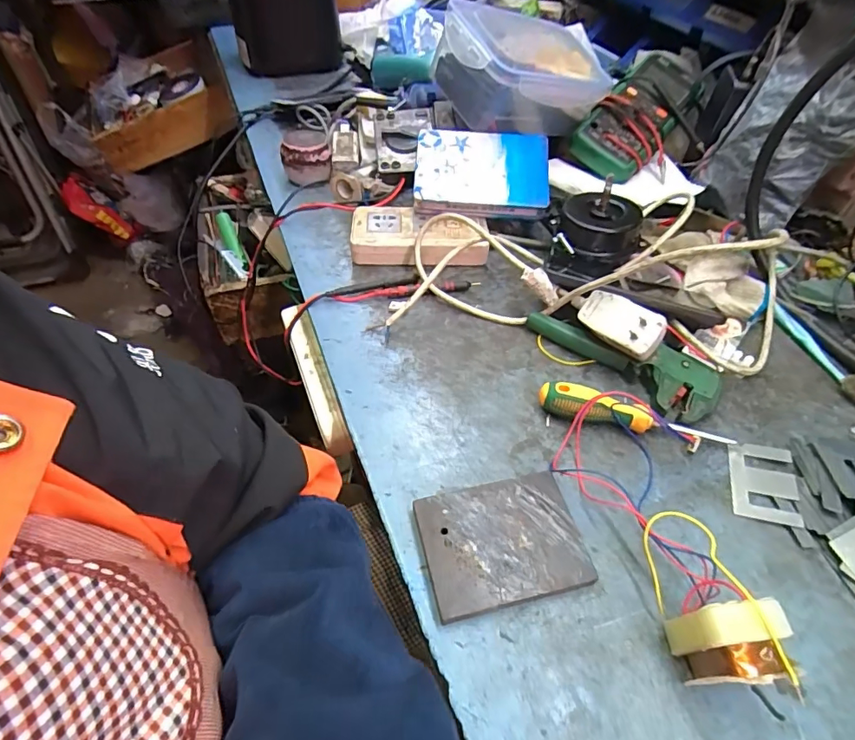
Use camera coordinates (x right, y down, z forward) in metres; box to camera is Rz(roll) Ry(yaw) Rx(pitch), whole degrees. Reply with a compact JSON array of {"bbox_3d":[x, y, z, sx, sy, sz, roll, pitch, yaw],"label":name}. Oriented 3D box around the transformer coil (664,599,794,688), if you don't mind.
[{"bbox_3d":[0.164,0.158,0.273,0.052,0.062,0.042,-5,50,-7],"label":"transformer coil"}]

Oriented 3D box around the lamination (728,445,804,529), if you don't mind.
[{"bbox_3d":[0.257,0.086,0.374,0.044,0.005,0.065,14,51,9],"label":"lamination"}]

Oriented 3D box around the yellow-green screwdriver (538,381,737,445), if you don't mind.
[{"bbox_3d":[0.166,0.037,0.393,0.150,0.033,0.022,11,50,7],"label":"yellow-green screwdriver"}]

